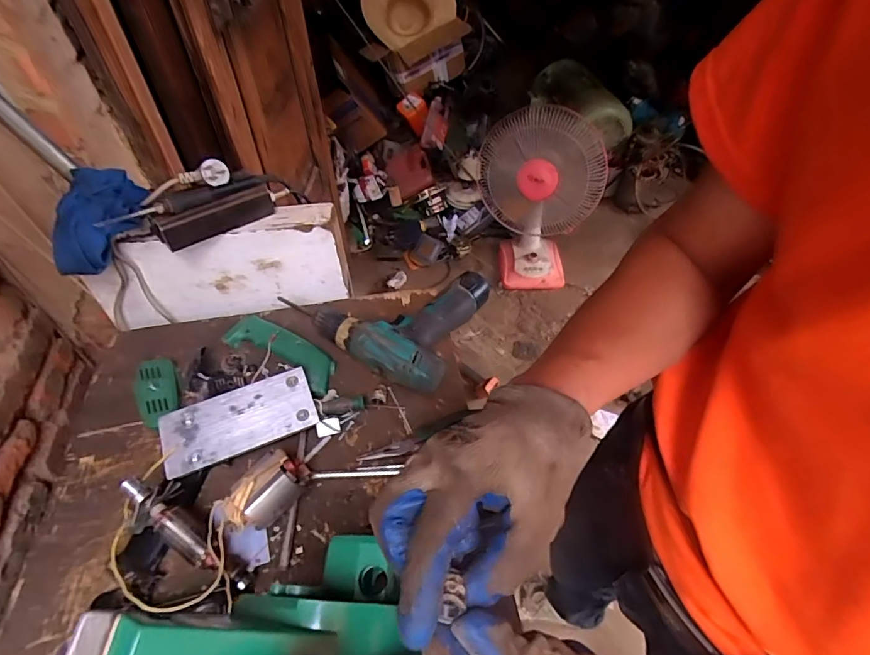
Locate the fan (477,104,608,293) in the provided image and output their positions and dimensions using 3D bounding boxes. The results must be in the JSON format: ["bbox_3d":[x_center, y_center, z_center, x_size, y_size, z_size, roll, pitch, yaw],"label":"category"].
[{"bbox_3d":[0.362,-0.501,1.708,0.405,0.594,0.401,3,48,4],"label":"fan"}]

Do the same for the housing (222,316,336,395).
[{"bbox_3d":[-0.202,0.032,0.623,0.176,0.017,0.056,25,53,22],"label":"housing"}]

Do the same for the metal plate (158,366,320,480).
[{"bbox_3d":[-0.224,0.105,0.537,0.165,0.005,0.076,-20,64,-13],"label":"metal plate"}]

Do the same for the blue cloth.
[{"bbox_3d":[-0.432,-0.147,0.619,0.112,0.079,0.128,-7,48,-5],"label":"blue cloth"}]

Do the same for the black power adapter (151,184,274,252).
[{"bbox_3d":[-0.290,-0.148,0.621,0.150,0.041,0.028,-27,53,-21],"label":"black power adapter"}]

